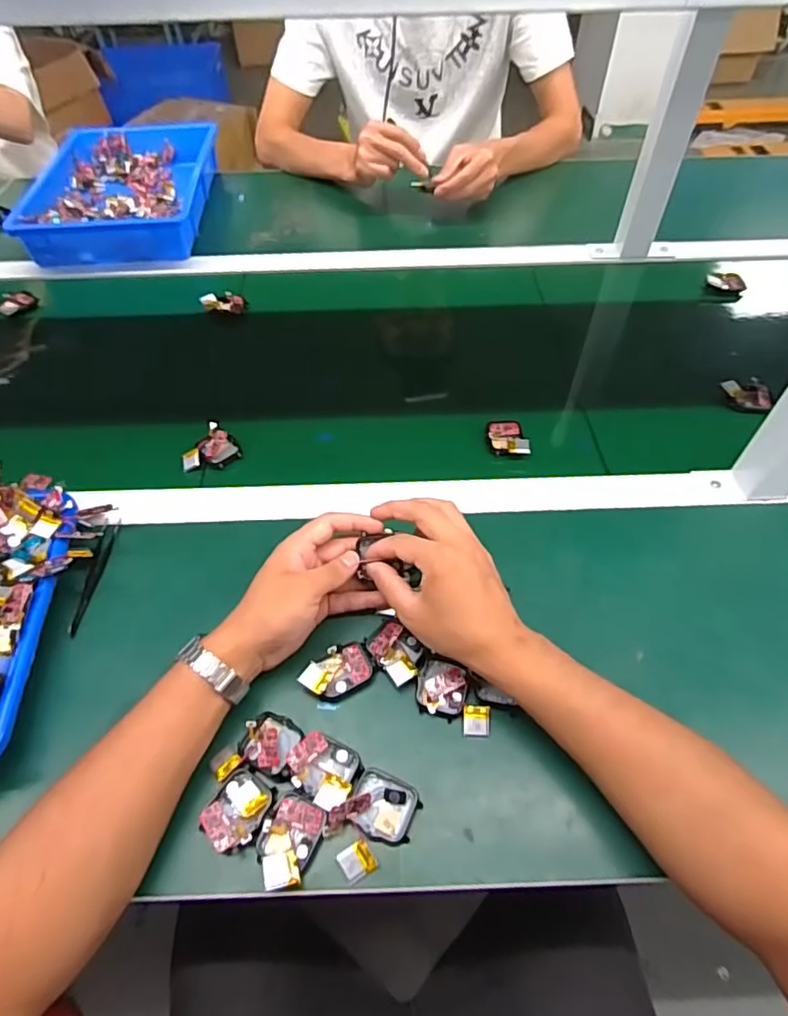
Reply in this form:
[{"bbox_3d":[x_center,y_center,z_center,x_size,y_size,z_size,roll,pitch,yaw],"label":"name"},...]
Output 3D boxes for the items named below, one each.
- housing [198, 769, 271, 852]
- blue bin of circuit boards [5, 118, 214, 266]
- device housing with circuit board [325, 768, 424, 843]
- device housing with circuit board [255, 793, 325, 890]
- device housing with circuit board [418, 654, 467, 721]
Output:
[{"bbox_3d":[-0.108,0.206,0.392,0.039,0.006,0.048,23,57,17],"label":"housing"},{"bbox_3d":[-0.418,-0.504,0.902,0.240,0.064,0.364,-2,53,-1],"label":"blue bin of circuit boards"},{"bbox_3d":[-0.012,0.205,0.395,0.056,0.022,0.044,12,54,9],"label":"device housing with circuit board"},{"bbox_3d":[-0.071,0.223,0.384,0.038,0.010,0.053,19,55,14],"label":"device housing with circuit board"},{"bbox_3d":[0.037,0.138,0.444,0.037,0.012,0.045,10,54,8],"label":"device housing with circuit board"}]

